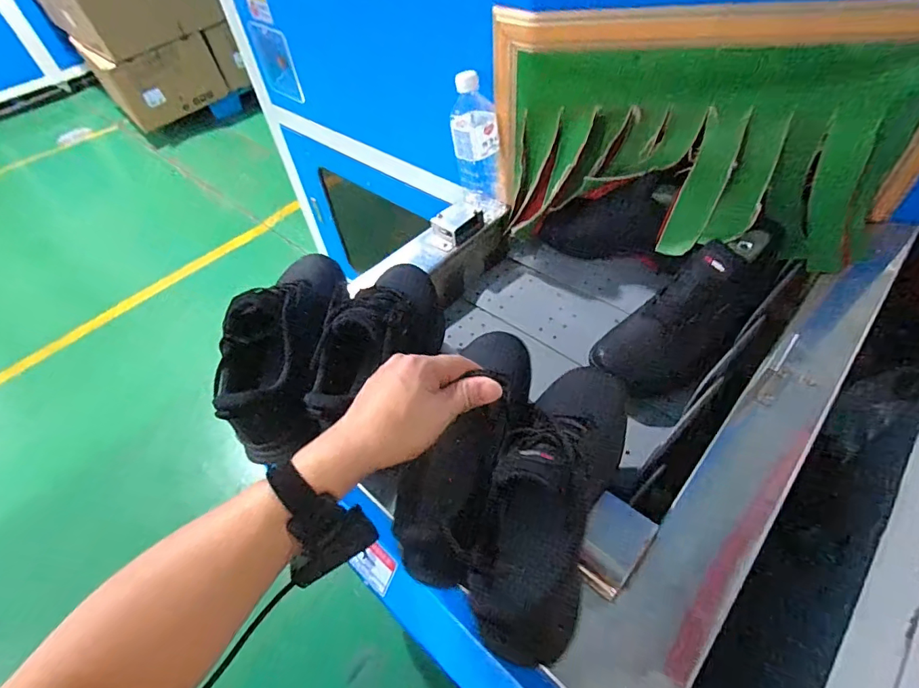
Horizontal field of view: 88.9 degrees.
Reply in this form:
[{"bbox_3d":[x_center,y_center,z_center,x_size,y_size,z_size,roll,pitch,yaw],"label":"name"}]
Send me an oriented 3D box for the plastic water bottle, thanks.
[{"bbox_3d":[0.026,-0.314,0.735,0.069,0.196,0.078,-6,51,1],"label":"plastic water bottle"}]

